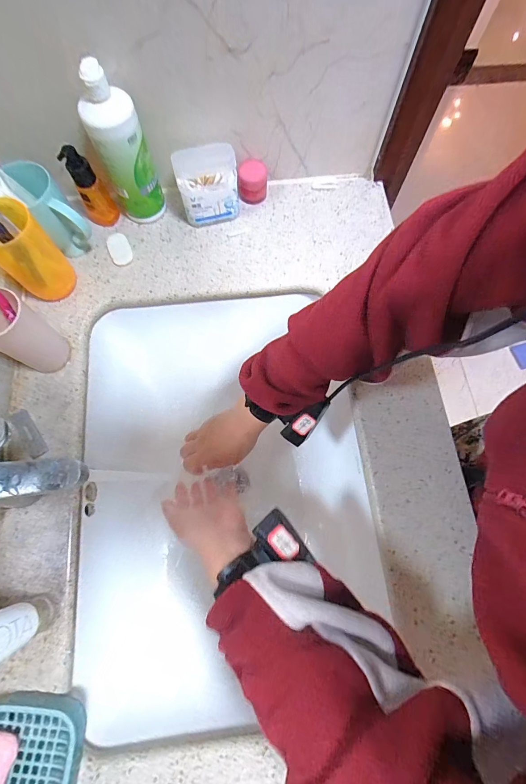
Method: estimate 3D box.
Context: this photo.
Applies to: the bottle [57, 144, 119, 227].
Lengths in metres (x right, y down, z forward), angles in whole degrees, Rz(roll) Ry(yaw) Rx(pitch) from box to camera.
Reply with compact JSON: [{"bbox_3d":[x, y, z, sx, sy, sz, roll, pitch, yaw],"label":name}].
[{"bbox_3d":[-0.256,-0.303,0.493,0.049,0.113,0.039,-29,75,-9],"label":"bottle"}]

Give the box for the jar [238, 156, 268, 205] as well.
[{"bbox_3d":[-0.017,-0.340,0.545,0.045,0.047,0.044,0,73,0],"label":"jar"}]

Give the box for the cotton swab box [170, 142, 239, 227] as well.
[{"bbox_3d":[-0.083,-0.310,0.509,0.089,0.096,0.059,-15,73,-5],"label":"cotton swab box"}]

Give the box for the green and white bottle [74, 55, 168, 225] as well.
[{"bbox_3d":[-0.189,-0.323,0.460,0.067,0.190,0.056,-24,74,-7],"label":"green and white bottle"}]

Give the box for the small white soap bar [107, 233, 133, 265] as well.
[{"bbox_3d":[-0.225,-0.225,0.526,0.033,0.006,0.056,-22,74,-7],"label":"small white soap bar"}]

